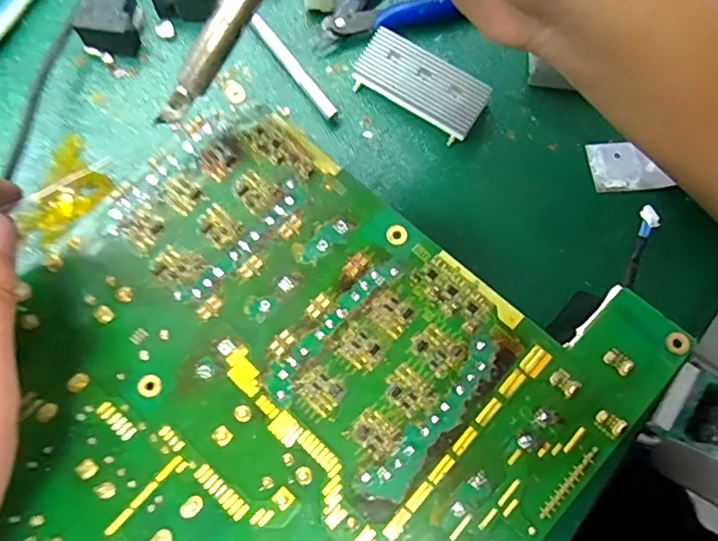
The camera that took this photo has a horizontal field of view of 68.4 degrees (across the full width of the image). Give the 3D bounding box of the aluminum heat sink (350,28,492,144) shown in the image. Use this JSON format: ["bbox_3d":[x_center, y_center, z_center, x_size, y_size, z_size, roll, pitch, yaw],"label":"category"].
[{"bbox_3d":[0.034,-0.100,0.284,0.070,0.012,0.031,33,98,8],"label":"aluminum heat sink"}]

